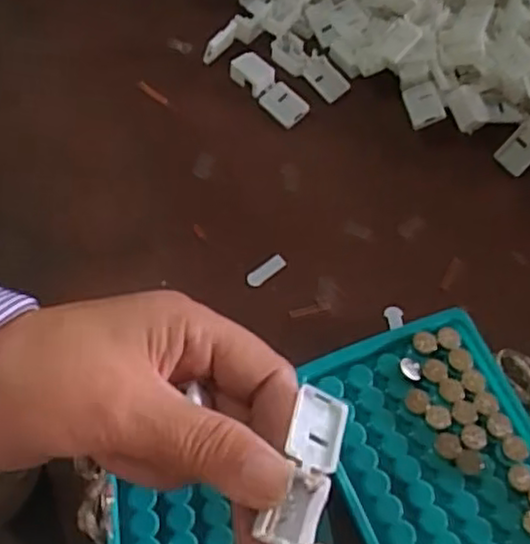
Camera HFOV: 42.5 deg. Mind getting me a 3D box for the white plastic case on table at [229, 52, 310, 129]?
[{"bbox_3d":[0.002,-0.113,0.419,0.020,0.012,0.054,-38,71,-21],"label":"white plastic case on table"}]

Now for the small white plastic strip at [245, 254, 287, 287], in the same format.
[{"bbox_3d":[0.001,-0.001,0.366,0.024,0.004,0.008,-36,68,-20],"label":"small white plastic strip"}]

